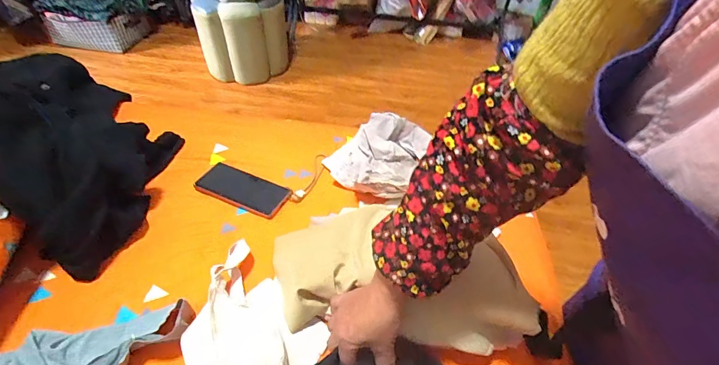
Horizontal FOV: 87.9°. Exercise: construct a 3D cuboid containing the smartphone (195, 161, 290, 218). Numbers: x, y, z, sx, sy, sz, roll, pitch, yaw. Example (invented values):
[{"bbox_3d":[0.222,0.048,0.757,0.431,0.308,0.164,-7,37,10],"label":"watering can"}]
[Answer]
[{"bbox_3d":[-0.209,0.009,0.668,0.162,0.005,0.076,18,46,15],"label":"smartphone"}]

